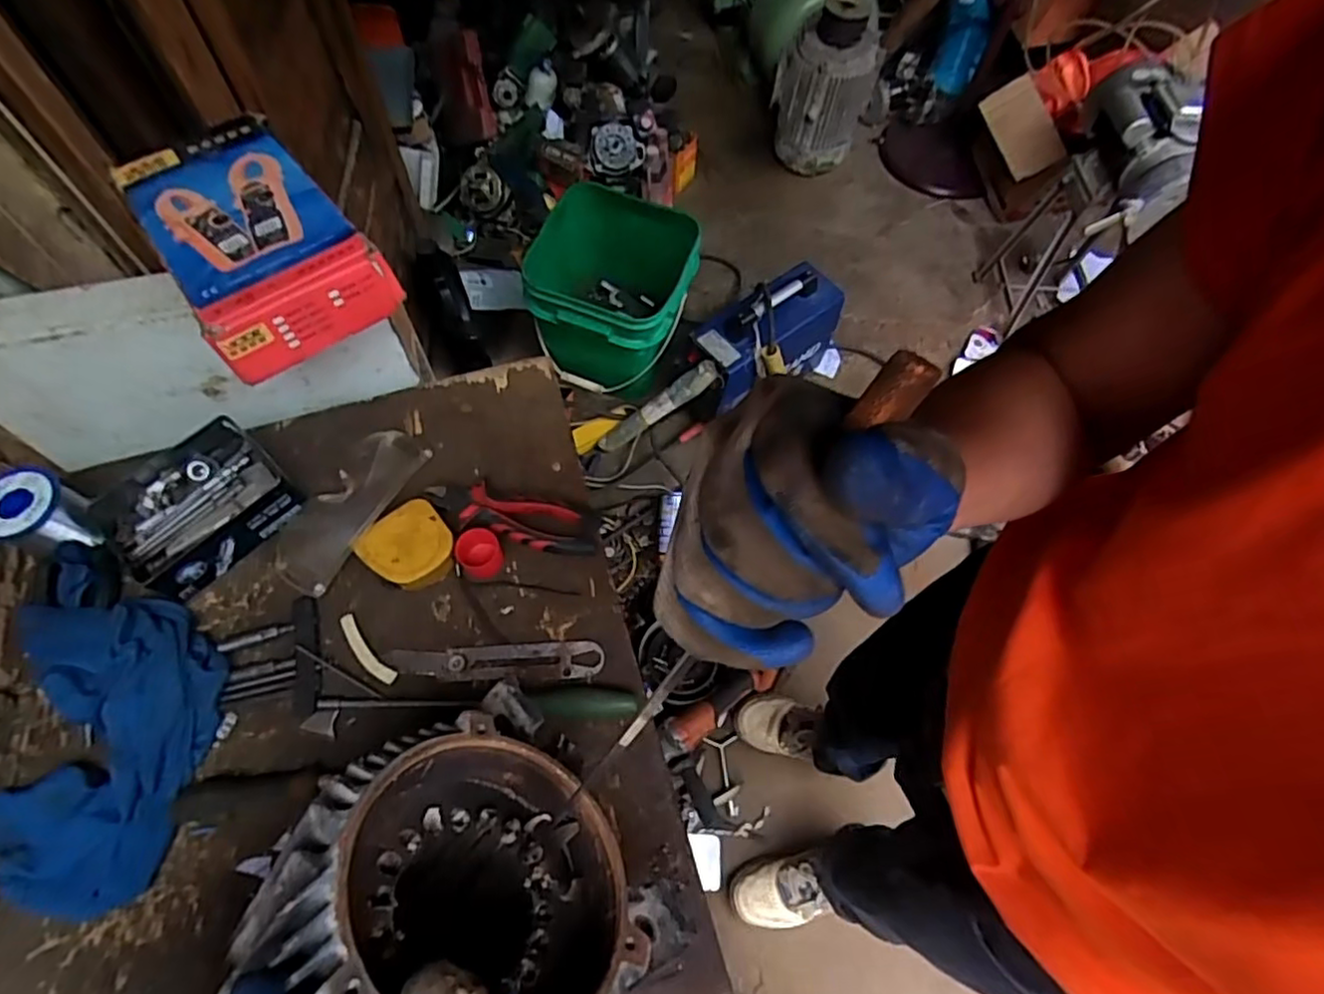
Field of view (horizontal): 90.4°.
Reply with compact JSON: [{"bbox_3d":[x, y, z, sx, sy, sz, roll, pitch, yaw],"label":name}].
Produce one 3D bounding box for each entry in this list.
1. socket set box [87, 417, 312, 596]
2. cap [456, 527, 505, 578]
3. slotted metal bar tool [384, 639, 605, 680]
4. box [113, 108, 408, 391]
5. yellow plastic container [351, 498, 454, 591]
[{"bbox_3d":[-0.373,0.008,0.529,0.102,0.042,0.127,41,69,18],"label":"socket set box"},{"bbox_3d":[-0.152,0.046,0.548,0.035,0.026,0.036,1,62,-1],"label":"cap"},{"bbox_3d":[-0.130,0.129,0.519,0.164,0.008,0.030,-1,63,-2],"label":"slotted metal bar tool"},{"bbox_3d":[-0.304,-0.192,0.494,0.129,0.067,0.177,-35,69,-18],"label":"box"},{"bbox_3d":[-0.205,0.040,0.537,0.066,0.025,0.065,39,68,17],"label":"yellow plastic container"}]

